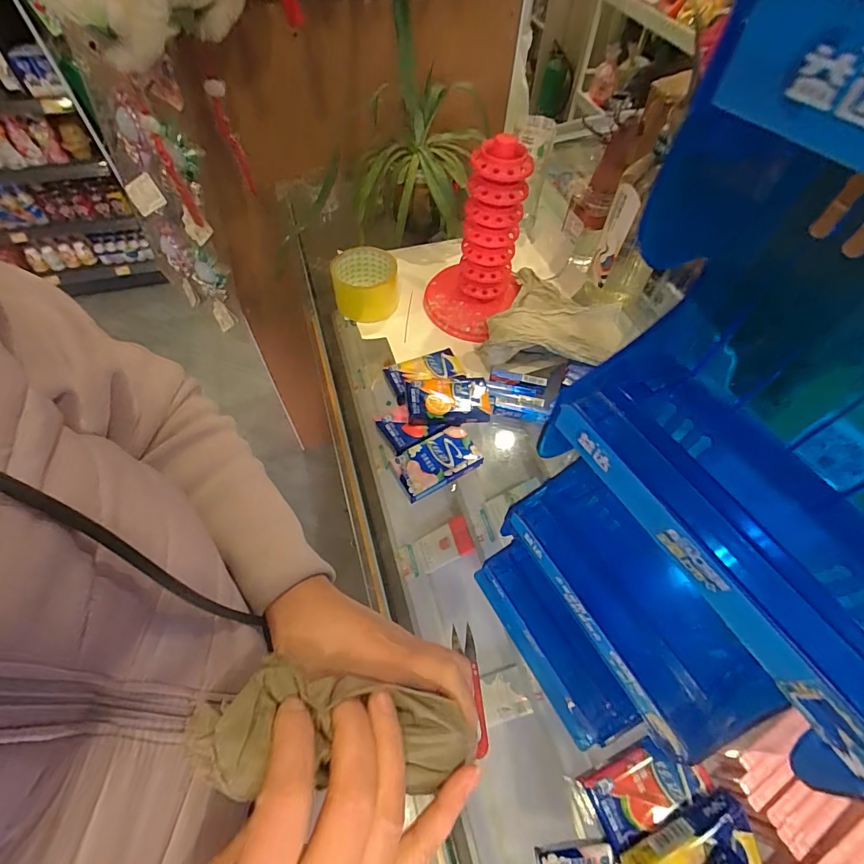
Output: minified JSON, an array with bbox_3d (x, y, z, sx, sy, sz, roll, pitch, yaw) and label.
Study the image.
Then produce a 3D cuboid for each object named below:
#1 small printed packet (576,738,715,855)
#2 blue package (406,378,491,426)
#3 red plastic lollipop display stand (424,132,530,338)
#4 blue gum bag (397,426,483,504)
[{"bbox_3d":[0.161,0.264,0.324,0.089,0.010,0.044,-20,60,-14],"label":"small printed packet"},{"bbox_3d":[0.019,-0.036,0.500,0.093,0.030,0.056,-3,58,-4],"label":"blue package"},{"bbox_3d":[0.056,-0.241,0.542,0.124,0.204,0.127,10,58,5],"label":"red plastic lollipop display stand"},{"bbox_3d":[0.006,0.033,0.474,0.090,0.021,0.052,-25,62,-17],"label":"blue gum bag"}]

